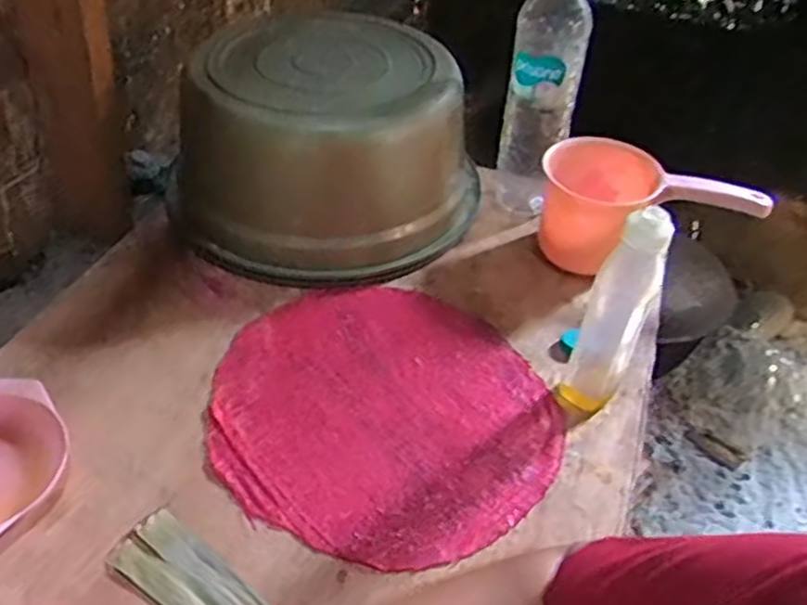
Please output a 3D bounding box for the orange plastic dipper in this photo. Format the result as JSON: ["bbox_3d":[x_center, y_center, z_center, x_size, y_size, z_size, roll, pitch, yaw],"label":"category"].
[{"bbox_3d":[0.292,-0.107,0.908,0.242,0.142,0.107,3,41,-2],"label":"orange plastic dipper"}]

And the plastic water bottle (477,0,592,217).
[{"bbox_3d":[0.165,-0.244,0.918,0.090,0.308,0.091,13,42,9],"label":"plastic water bottle"}]

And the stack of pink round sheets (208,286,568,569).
[{"bbox_3d":[-0.023,0.103,0.743,0.317,0.015,0.337,-20,47,-26],"label":"stack of pink round sheets"}]

